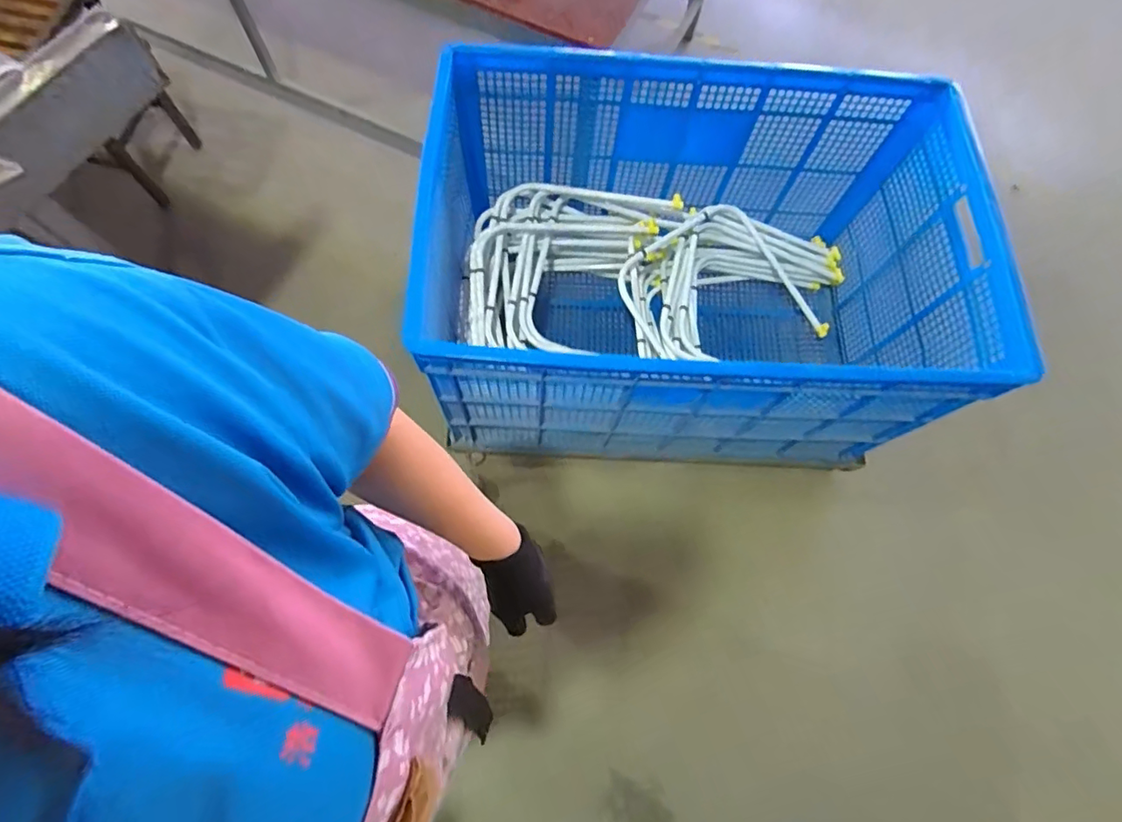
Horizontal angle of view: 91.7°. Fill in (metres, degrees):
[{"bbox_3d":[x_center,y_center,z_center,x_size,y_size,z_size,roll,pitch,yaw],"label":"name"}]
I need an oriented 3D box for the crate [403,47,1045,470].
[{"bbox_3d":[0.287,-0.282,1.234,1.059,0.604,0.681,1,71,-2],"label":"crate"}]

